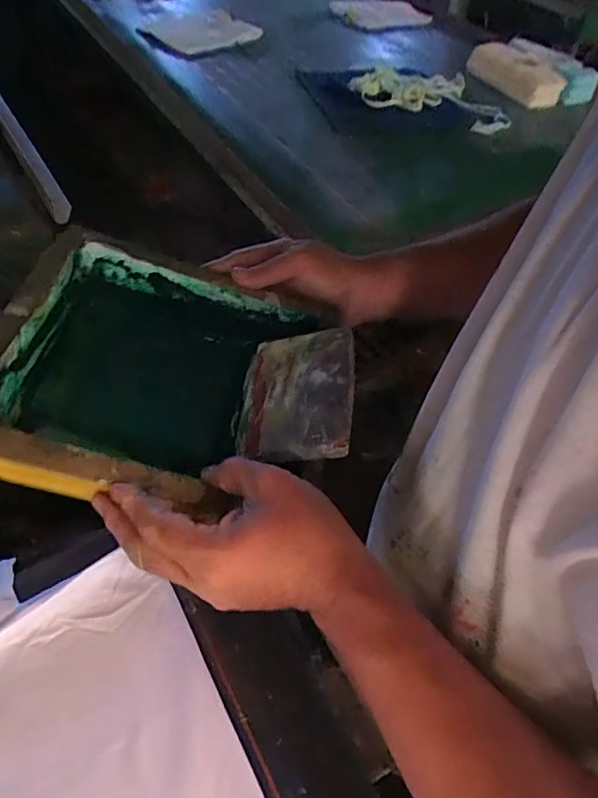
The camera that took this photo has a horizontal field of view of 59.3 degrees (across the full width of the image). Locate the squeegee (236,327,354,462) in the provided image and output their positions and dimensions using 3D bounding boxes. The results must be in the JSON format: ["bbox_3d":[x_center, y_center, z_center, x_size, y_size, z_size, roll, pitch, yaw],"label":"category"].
[{"bbox_3d":[-0.002,-0.005,0.428,0.093,0.008,0.125,-8,50,16],"label":"squeegee"}]

